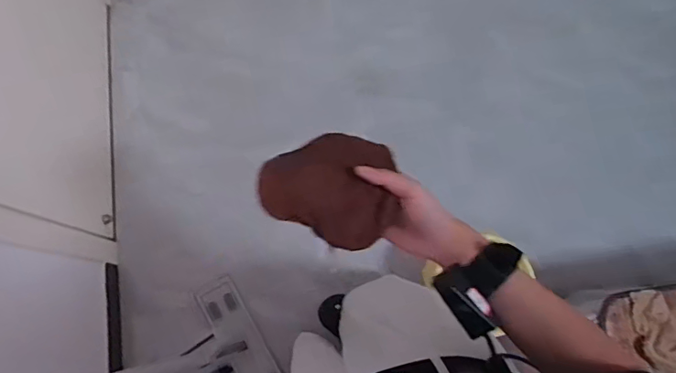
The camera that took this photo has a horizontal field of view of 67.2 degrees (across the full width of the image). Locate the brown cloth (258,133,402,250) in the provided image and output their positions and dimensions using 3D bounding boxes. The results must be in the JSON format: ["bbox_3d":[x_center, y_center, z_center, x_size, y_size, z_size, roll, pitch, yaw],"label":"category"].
[{"bbox_3d":[-0.004,-0.005,0.525,0.134,0.047,0.110,24,77,7],"label":"brown cloth"}]

